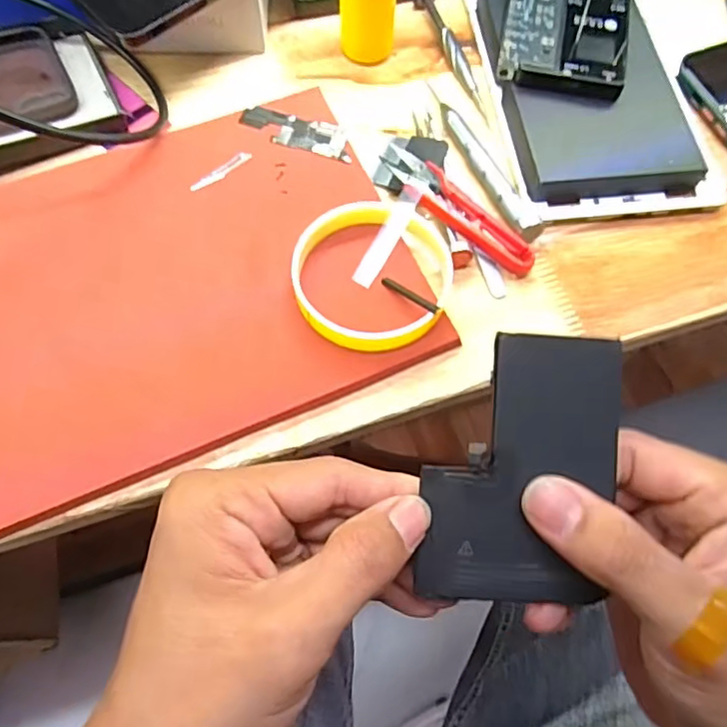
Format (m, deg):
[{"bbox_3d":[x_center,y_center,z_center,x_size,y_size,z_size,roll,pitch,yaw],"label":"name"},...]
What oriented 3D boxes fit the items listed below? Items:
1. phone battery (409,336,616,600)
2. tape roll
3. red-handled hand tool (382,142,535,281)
[{"bbox_3d":[0.054,0.035,0.200,0.062,0.004,0.089,4,89,-4],"label":"phone battery"},{"bbox_3d":[0.005,-0.046,0.308,0.082,0.020,0.078,1,66,-1],"label":"tape roll"},{"bbox_3d":[0.052,-0.085,0.329,0.100,0.021,0.027,40,71,15],"label":"red-handled hand tool"}]

